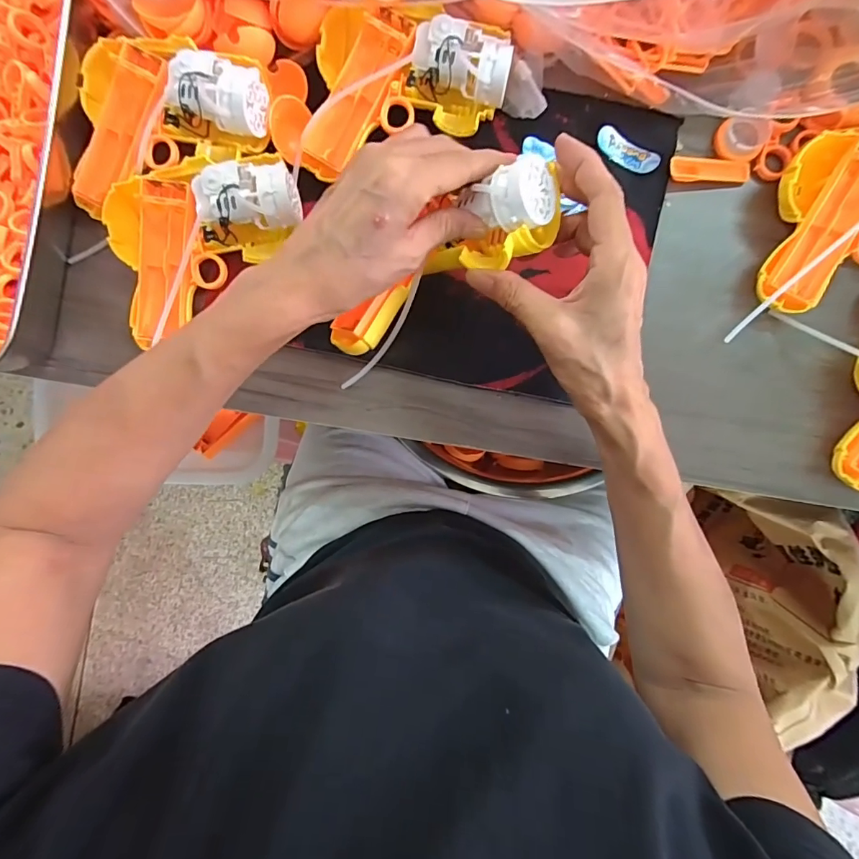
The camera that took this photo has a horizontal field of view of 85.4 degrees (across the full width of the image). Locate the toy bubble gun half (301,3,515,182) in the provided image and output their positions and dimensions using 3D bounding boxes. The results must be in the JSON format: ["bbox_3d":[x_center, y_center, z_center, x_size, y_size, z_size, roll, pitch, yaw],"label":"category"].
[{"bbox_3d":[-0.017,-0.239,0.332,0.136,0.035,0.113,7,89,1],"label":"toy bubble gun half"}]

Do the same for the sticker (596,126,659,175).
[{"bbox_3d":[0.149,-0.210,0.353,0.050,0.004,0.020,35,89,3],"label":"sticker"}]

